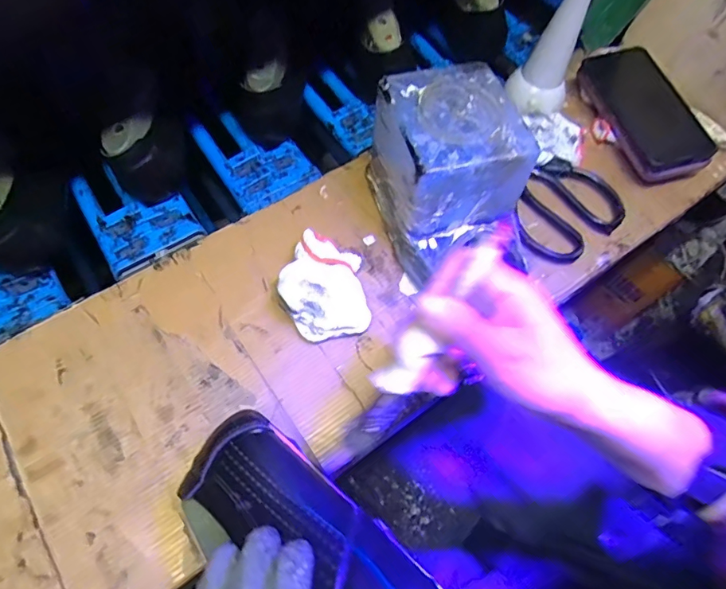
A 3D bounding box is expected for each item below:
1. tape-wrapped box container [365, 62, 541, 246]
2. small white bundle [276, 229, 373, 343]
[{"bbox_3d":[0.068,-0.112,0.406,0.098,0.116,0.111,-14,66,-10],"label":"tape-wrapped box container"},{"bbox_3d":[-0.034,-0.010,0.395,0.069,0.039,0.093,-8,65,-7],"label":"small white bundle"}]

